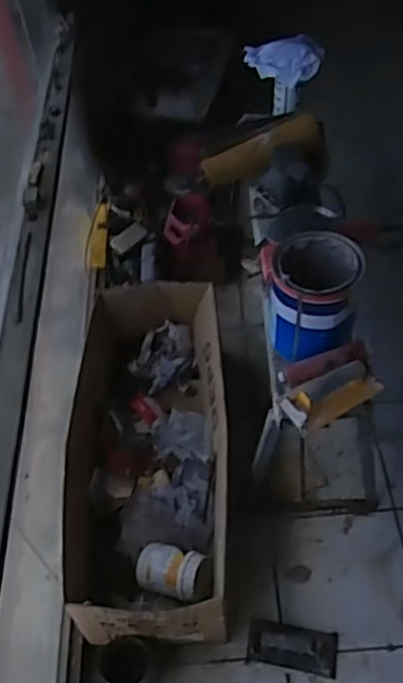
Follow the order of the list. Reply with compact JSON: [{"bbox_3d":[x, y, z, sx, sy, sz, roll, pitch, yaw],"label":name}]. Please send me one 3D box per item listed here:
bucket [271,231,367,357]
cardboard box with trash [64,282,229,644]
[{"bbox_3d":[0.209,-0.082,1.229,0.170,0.170,0.182,10,53,13],"label":"bucket"},{"bbox_3d":[-0.107,0.249,1.537,0.364,0.214,0.854,-4,51,3],"label":"cardboard box with trash"}]

